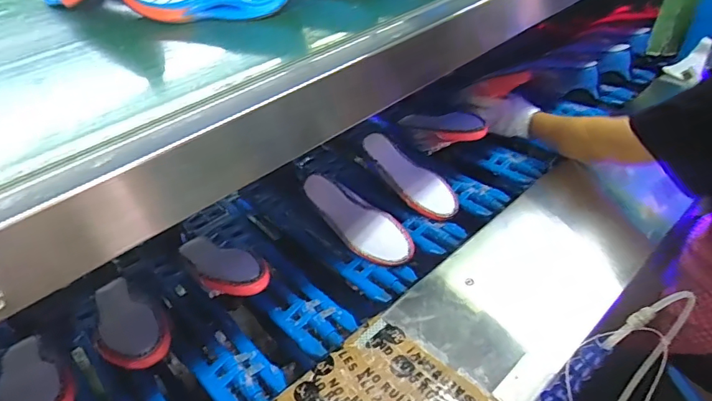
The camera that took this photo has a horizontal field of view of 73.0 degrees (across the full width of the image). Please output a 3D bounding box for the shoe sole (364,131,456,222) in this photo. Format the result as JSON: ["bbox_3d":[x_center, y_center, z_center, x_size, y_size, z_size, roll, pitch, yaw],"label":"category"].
[{"bbox_3d":[0.105,-0.051,0.954,0.075,0.039,0.227,-33,68,-32],"label":"shoe sole"}]

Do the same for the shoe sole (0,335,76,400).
[{"bbox_3d":[-0.422,0.228,0.622,0.074,0.031,0.209,-34,31,-32],"label":"shoe sole"}]

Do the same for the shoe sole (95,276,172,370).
[{"bbox_3d":[-0.336,0.164,0.682,0.078,0.034,0.230,-32,34,-30],"label":"shoe sole"}]

